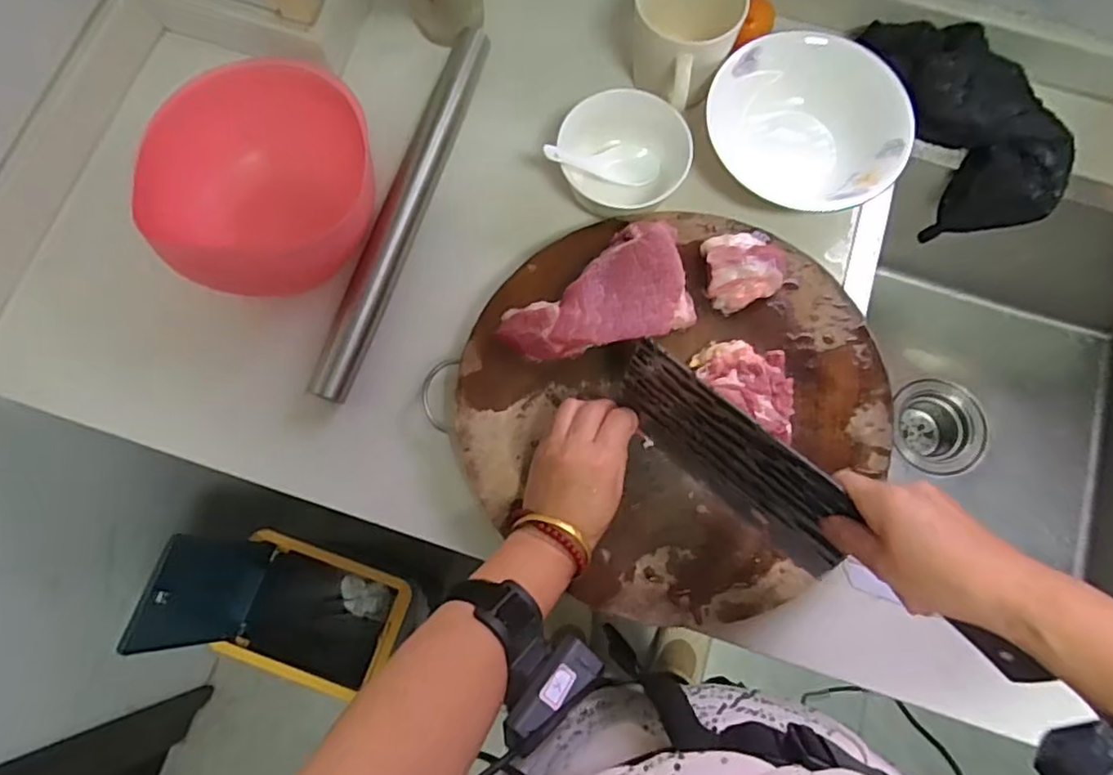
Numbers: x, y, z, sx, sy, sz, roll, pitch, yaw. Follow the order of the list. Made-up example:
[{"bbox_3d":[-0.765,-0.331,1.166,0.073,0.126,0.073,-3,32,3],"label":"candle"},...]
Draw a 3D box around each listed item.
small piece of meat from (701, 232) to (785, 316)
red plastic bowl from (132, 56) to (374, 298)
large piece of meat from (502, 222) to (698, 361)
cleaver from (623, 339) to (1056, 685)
[{"bbox_3d":[0.154,-0.098,0.519,0.062,0.033,0.062,0,76,0],"label":"small piece of meat"},{"bbox_3d":[-0.247,-0.173,0.536,0.170,0.098,0.161,0,76,0],"label":"red plastic bowl"},{"bbox_3d":[0.031,-0.076,0.506,0.152,0.032,0.092,-13,76,-3],"label":"large piece of meat"},{"bbox_3d":[0.170,0.080,0.436,0.300,0.090,0.024,40,55,17],"label":"cleaver"}]

